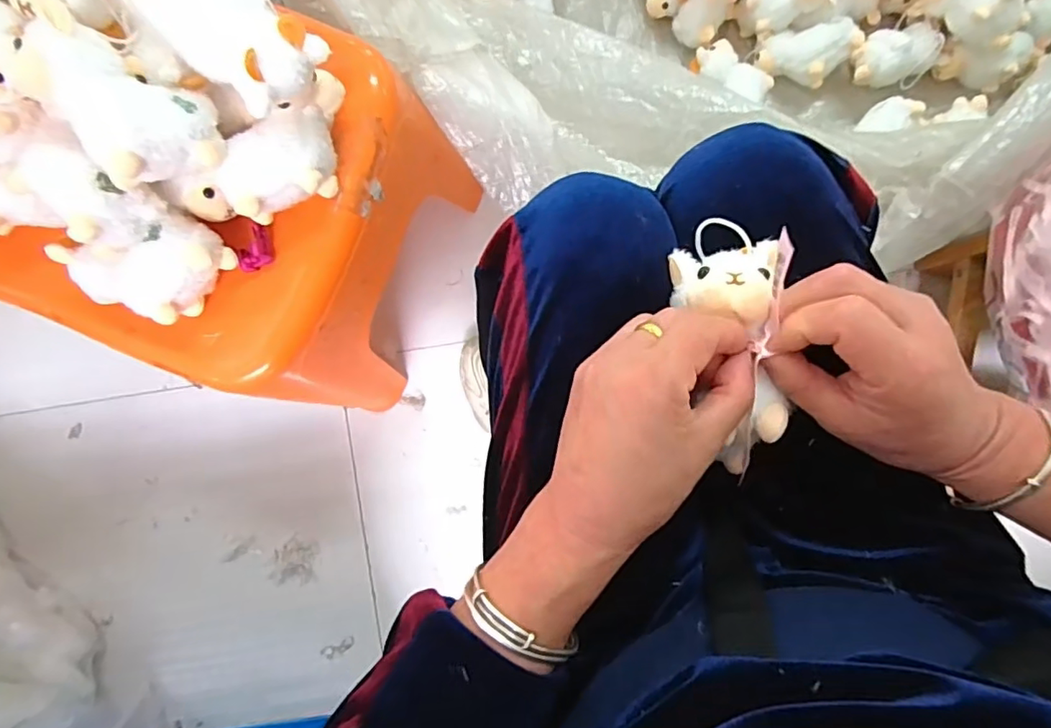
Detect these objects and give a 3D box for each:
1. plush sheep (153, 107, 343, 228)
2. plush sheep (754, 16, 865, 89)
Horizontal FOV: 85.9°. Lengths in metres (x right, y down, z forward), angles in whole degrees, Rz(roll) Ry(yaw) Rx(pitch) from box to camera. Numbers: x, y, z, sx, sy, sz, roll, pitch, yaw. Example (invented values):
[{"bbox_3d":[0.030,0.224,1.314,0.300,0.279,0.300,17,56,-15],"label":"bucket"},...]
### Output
[{"bbox_3d":[-0.208,-0.144,0.440,0.135,0.051,0.060,-30,89,2],"label":"plush sheep"},{"bbox_3d":[0.369,-0.405,0.736,0.112,0.049,0.065,-10,90,2],"label":"plush sheep"}]

